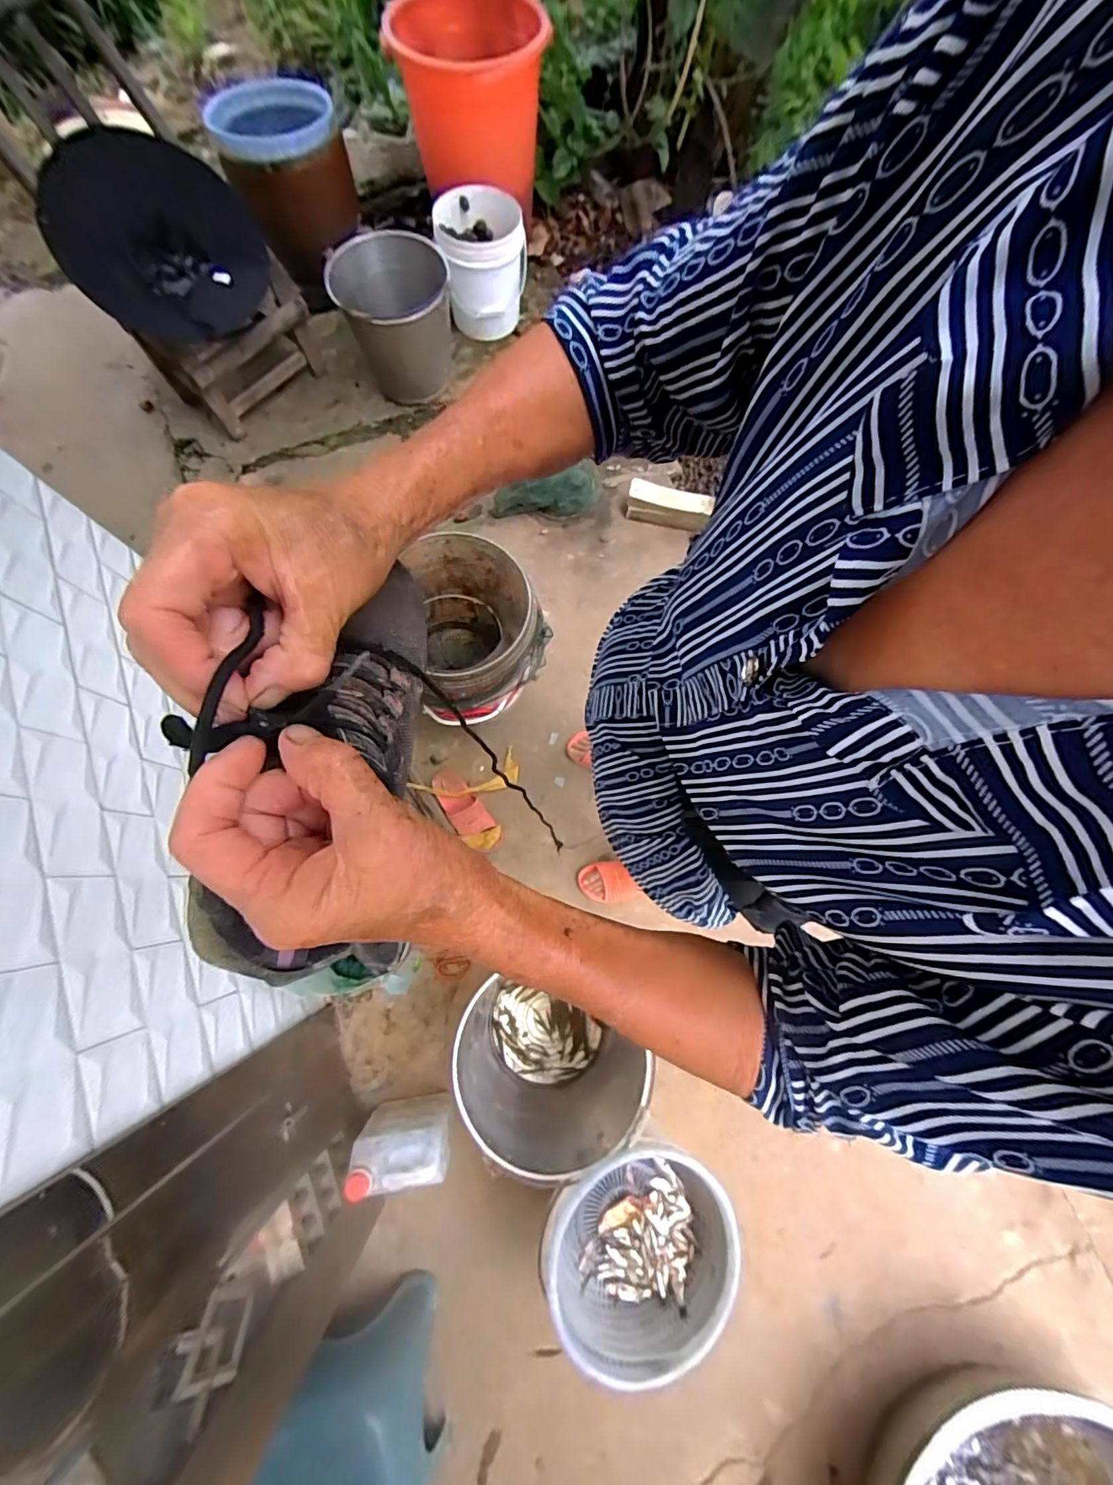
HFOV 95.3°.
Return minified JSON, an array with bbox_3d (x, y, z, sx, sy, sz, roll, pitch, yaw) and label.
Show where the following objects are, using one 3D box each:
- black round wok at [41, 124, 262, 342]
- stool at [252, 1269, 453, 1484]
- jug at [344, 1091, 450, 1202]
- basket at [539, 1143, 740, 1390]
[{"bbox_3d":[-0.940,-1.203,1.242,0.464,0.358,0.156,-34,34,-19],"label":"black round wok"},{"bbox_3d":[-0.336,1.156,0.856,0.235,0.236,0.258,-5,76,-3],"label":"stool"},{"bbox_3d":[-0.282,0.749,0.962,0.170,0.210,0.087,-4,76,-2],"label":"jug"},{"bbox_3d":[0.124,0.830,0.828,0.309,0.137,0.277,28,75,6],"label":"basket"}]

